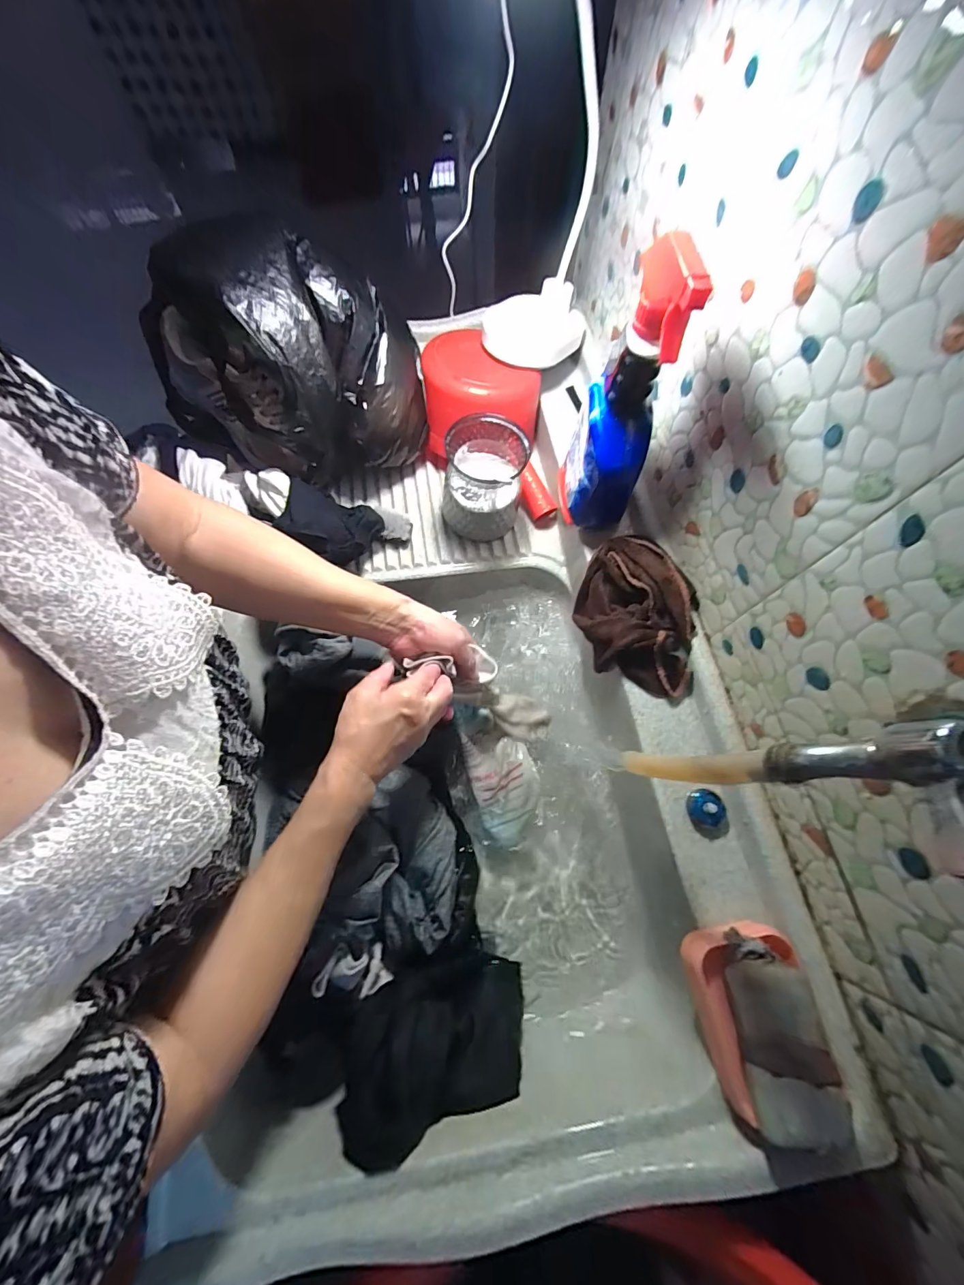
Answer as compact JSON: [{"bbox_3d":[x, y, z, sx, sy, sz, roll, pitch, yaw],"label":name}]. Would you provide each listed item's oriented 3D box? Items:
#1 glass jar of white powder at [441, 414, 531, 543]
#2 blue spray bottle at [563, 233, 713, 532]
[{"bbox_3d":[0.002,-0.213,0.558,0.105,0.111,0.109,21,72,8],"label":"glass jar of white powder"},{"bbox_3d":[0.132,-0.226,0.412,0.077,0.261,0.085,12,71,6],"label":"blue spray bottle"}]

